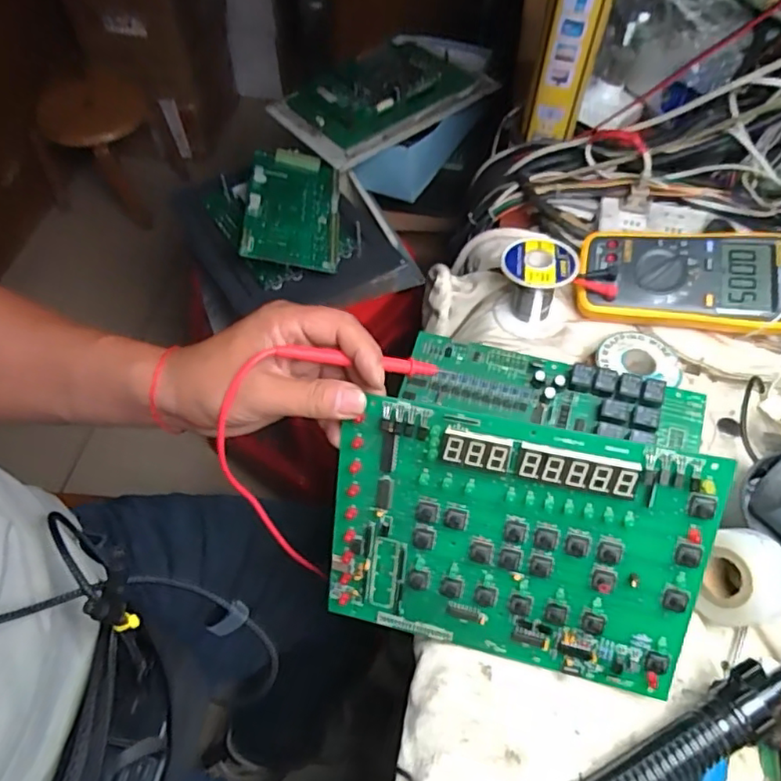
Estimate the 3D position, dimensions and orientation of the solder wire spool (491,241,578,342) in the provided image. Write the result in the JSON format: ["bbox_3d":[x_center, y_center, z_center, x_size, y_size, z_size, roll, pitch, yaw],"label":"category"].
[{"bbox_3d":[0.129,-0.090,0.531,0.061,0.067,0.057,0,56,0],"label":"solder wire spool"}]

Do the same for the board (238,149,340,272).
[{"bbox_3d":[-0.126,-0.240,0.782,0.119,0.013,0.198,9,62,-15],"label":"board"}]

